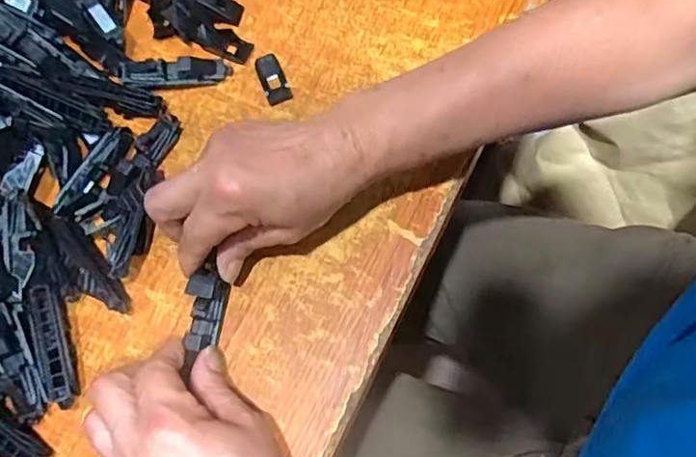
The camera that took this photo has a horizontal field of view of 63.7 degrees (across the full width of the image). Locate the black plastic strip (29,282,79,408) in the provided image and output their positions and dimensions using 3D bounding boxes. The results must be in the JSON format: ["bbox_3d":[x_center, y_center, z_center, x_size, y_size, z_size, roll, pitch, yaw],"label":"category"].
[{"bbox_3d":[-0.189,0.074,0.358,0.015,0.005,0.079,-16,77,-25],"label":"black plastic strip"}]

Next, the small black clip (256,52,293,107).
[{"bbox_3d":[-0.056,-0.112,0.417,0.019,0.005,0.041,-19,70,1],"label":"small black clip"}]

